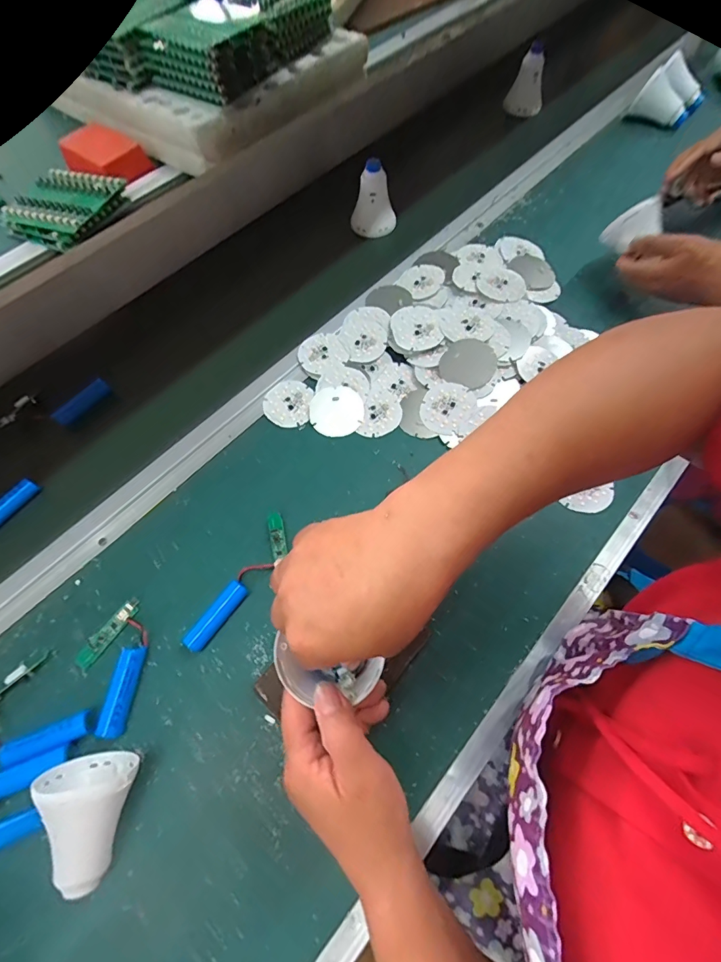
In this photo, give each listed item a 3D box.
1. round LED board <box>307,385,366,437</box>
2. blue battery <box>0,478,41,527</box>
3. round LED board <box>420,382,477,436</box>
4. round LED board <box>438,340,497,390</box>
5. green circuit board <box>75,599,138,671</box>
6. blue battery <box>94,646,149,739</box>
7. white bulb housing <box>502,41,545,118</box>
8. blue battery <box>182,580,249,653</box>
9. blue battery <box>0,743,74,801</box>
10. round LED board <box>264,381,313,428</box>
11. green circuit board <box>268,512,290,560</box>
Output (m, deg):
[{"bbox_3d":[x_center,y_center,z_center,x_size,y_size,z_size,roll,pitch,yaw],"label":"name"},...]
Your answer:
[{"bbox_3d":[-0.028,-0.080,0.484,0.060,0.007,0.061,0,65,0],"label":"round LED board"},{"bbox_3d":[-0.362,0.027,0.439,0.016,0.015,0.066,33,70,15],"label":"blue battery"},{"bbox_3d":[0.096,-0.080,0.472,0.058,0.004,0.061,-5,72,15],"label":"round LED board"},{"bbox_3d":[0.121,-0.133,0.484,0.060,0.009,0.054,28,86,22],"label":"round LED board"},{"bbox_3d":[-0.227,0.137,0.386,0.017,0.008,0.068,36,70,16],"label":"green circuit board"},{"bbox_3d":[-0.200,0.177,0.362,0.020,0.018,0.067,4,65,3],"label":"blue battery"},{"bbox_3d":[0.281,-0.668,0.713,0.056,0.071,0.066,11,66,6],"label":"white bulb housing"},{"bbox_3d":[-0.129,0.122,0.387,0.019,0.018,0.066,33,70,15],"label":"blue battery"},{"bbox_3d":[-0.260,0.229,0.336,0.065,0.016,0.019,-22,67,-9],"label":"blue battery"},{"bbox_3d":[-0.083,-0.090,0.495,0.054,0.007,0.060,9,66,5],"label":"round LED board"},{"bbox_3d":[-0.082,0.051,0.421,0.014,0.007,0.046,-13,66,-6],"label":"green circuit board"}]

